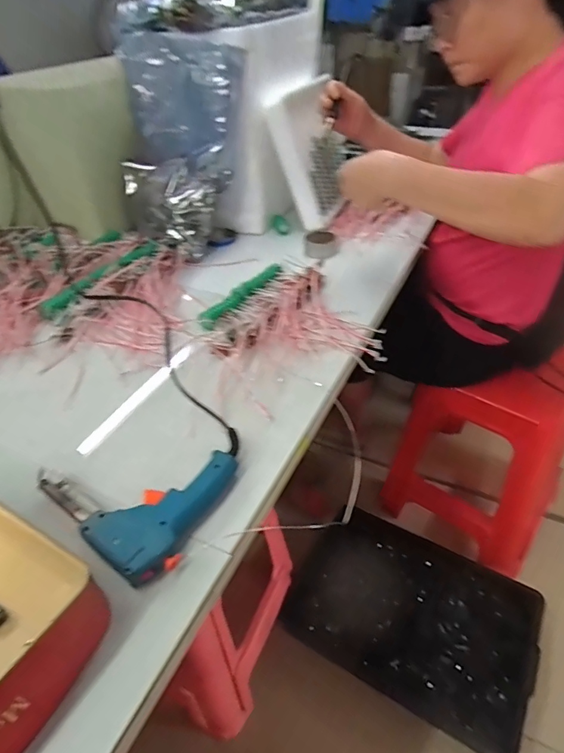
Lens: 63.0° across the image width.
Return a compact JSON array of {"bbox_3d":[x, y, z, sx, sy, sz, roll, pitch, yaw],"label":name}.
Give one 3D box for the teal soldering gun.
[{"bbox_3d":[-0.151,0.115,0.466,0.167,0.029,0.147,15,43,21],"label":"teal soldering gun"}]

